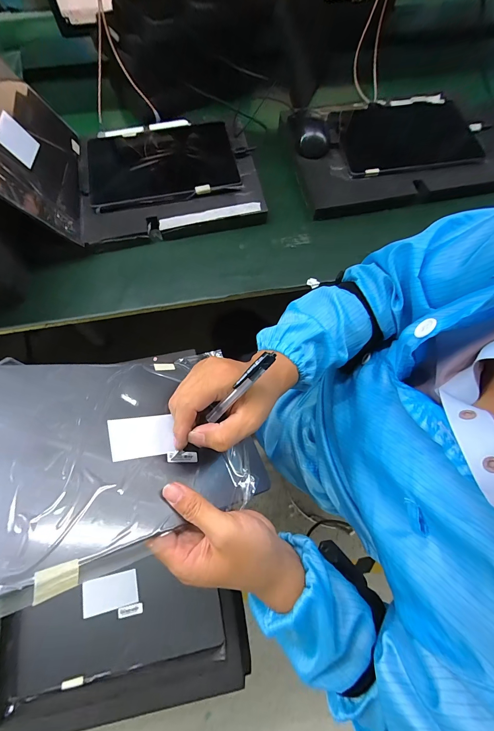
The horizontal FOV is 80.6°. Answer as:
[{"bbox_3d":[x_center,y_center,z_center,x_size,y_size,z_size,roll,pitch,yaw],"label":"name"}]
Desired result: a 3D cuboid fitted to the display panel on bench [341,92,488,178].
[{"bbox_3d":[0.304,-0.451,0.563,0.253,0.011,0.188,-6,69,1],"label":"display panel on bench"}]

